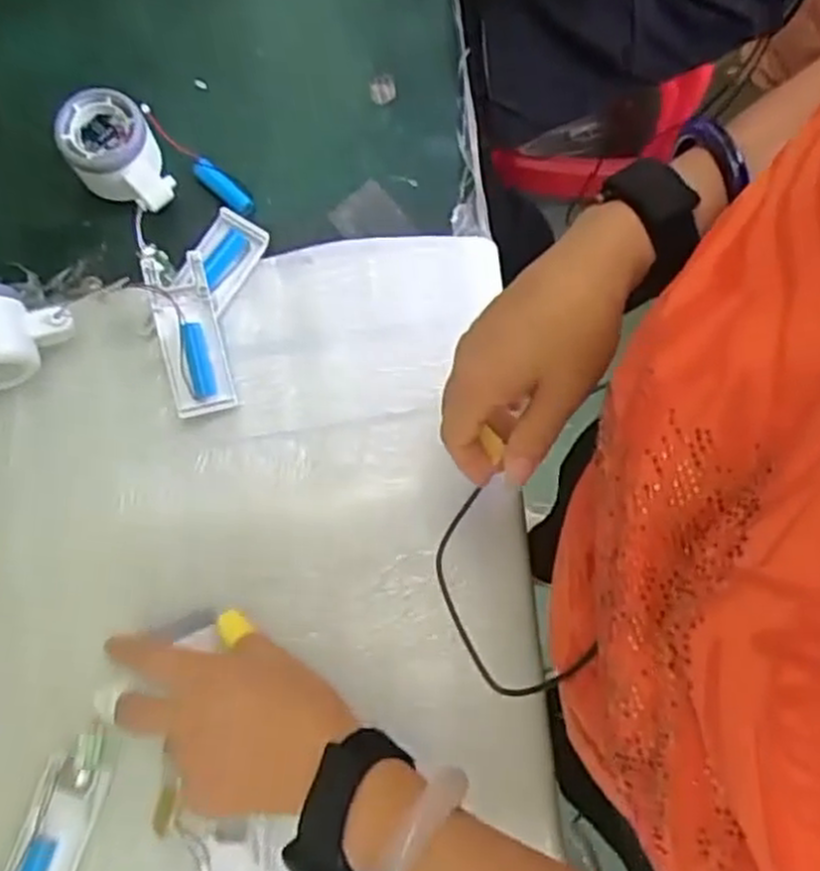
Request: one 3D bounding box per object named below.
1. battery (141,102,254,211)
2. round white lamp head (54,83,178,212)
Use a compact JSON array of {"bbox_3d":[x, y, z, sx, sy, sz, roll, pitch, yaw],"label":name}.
[{"bbox_3d":[-0.150,-0.194,0.555,0.099,0.011,0.017,43,82,-7],"label":"battery"},{"bbox_3d":[-0.202,-0.191,0.542,0.060,0.049,0.080,-24,80,-6],"label":"round white lamp head"}]

